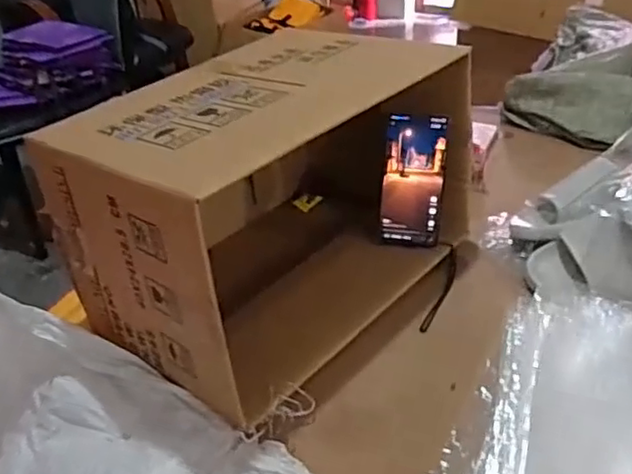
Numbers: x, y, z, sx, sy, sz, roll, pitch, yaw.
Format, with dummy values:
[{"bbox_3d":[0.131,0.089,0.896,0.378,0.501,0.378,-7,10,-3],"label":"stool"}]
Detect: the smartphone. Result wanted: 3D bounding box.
[{"bbox_3d":[0.117,-0.067,0.760,0.071,0.157,0.007,6,14,8],"label":"smartphone"}]

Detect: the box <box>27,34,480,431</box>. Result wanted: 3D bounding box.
[{"bbox_3d":[-0.041,-0.053,0.714,0.287,0.249,0.415,24,44,35],"label":"box"}]

